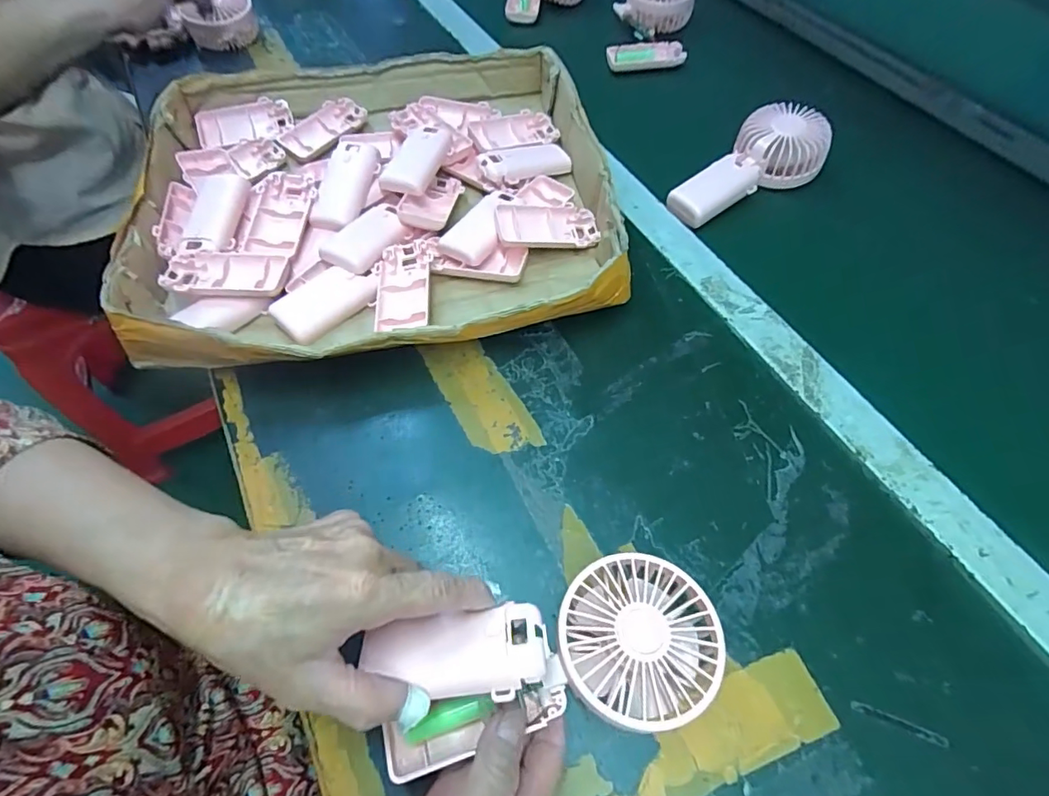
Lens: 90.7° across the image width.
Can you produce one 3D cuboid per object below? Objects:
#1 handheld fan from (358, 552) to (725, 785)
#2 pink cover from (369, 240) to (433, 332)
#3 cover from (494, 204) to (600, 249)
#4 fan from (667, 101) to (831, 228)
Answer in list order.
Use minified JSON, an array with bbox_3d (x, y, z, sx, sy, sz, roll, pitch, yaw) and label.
[{"bbox_3d":[0.015,0.136,0.271,0.180,0.041,0.082,-10,59,-9],"label":"handheld fan"},{"bbox_3d":[-0.102,-0.093,0.430,0.047,0.021,0.092,-3,59,-1],"label":"pink cover"},{"bbox_3d":[0.020,-0.150,0.460,0.094,0.015,0.047,-2,65,-19],"label":"cover"},{"bbox_3d":[0.221,-0.225,0.502,0.166,0.044,0.079,-39,66,-20],"label":"fan"}]

